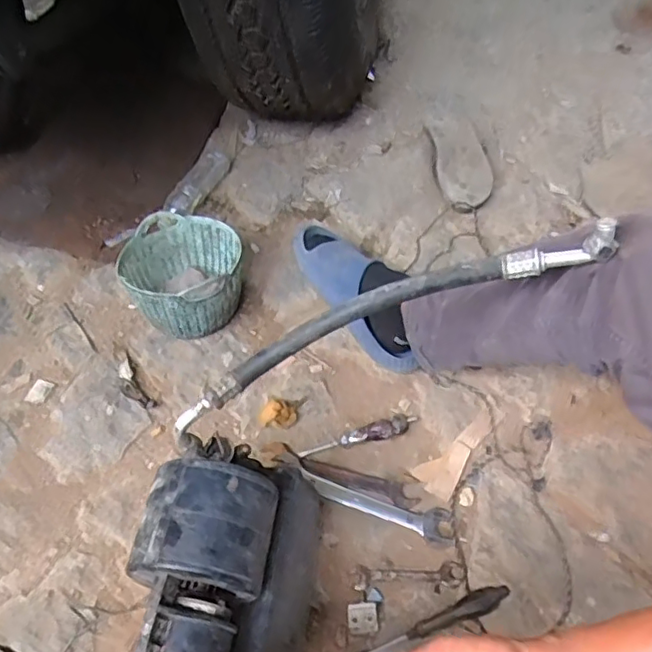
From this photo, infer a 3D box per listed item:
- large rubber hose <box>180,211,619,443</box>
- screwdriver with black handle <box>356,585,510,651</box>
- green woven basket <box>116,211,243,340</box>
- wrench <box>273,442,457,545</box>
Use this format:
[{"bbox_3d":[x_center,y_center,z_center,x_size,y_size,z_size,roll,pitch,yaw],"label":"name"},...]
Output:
[{"bbox_3d":[0.053,-0.007,0.596,0.456,0.031,0.056,-23,57,8],"label":"large rubber hose"},{"bbox_3d":[0.110,0.374,0.743,0.247,0.022,0.025,-18,58,-9],"label":"screwdriver with black handle"},{"bbox_3d":[-0.227,-0.082,1.001,0.185,0.131,0.185,-1,57,2],"label":"green woven basket"},{"bbox_3d":[0.052,0.236,0.848,0.261,0.013,0.049,19,60,15],"label":"wrench"}]

